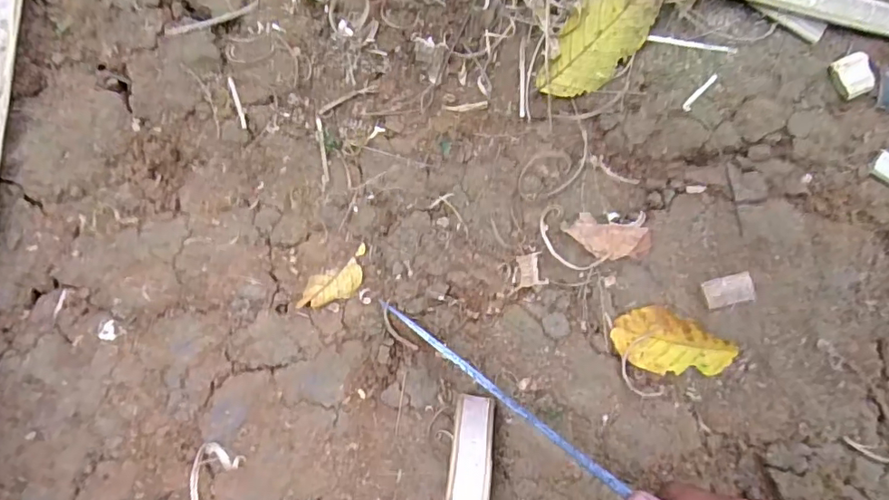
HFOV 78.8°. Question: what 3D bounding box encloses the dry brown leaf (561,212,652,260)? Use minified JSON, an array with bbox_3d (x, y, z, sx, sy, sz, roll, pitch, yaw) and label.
[{"bbox_3d":[0.122,-0.009,0.406,0.063,0.007,0.031,19,80,4],"label":"dry brown leaf"}]

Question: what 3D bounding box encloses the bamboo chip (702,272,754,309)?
[{"bbox_3d":[0.208,0.029,0.395,0.035,0.007,0.021,-13,79,-2],"label":"bamboo chip"}]

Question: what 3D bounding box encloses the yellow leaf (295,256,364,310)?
[{"bbox_3d":[-0.086,0.027,0.407,0.051,0.006,0.025,-24,80,-4],"label":"yellow leaf"}]

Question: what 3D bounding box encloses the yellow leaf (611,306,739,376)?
[{"bbox_3d":[0.166,0.070,0.390,0.085,0.010,0.043,21,80,4],"label":"yellow leaf"}]

